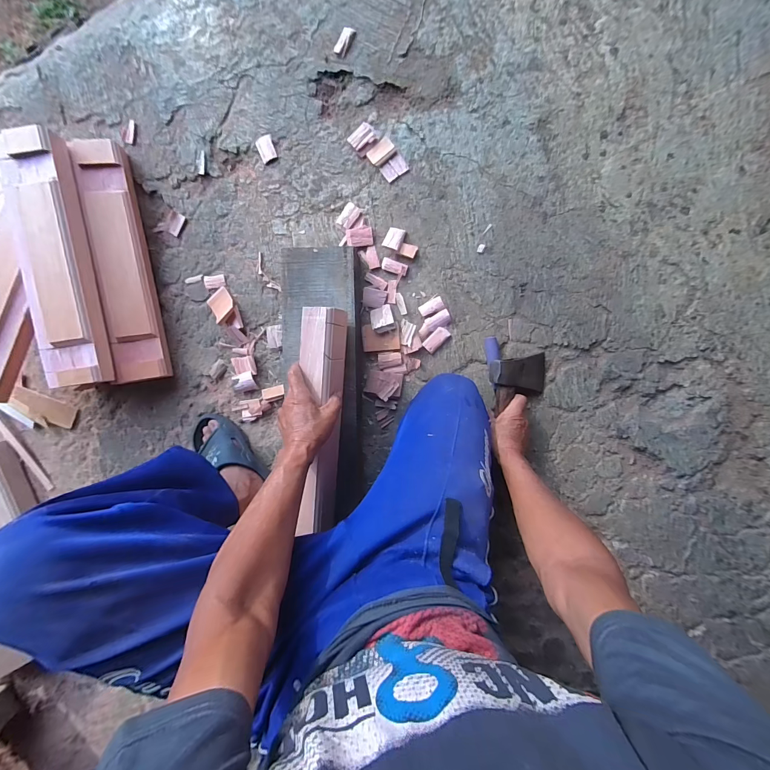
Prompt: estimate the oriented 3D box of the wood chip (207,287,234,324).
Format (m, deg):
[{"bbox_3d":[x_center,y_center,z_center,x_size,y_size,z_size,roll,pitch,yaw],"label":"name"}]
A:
[{"bbox_3d":[-0.359,-0.176,0.751,0.057,0.013,0.075,-38,69,14],"label":"wood chip"}]

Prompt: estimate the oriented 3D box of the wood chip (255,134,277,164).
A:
[{"bbox_3d":[-0.249,-0.498,0.719,0.033,0.011,0.045,-21,92,9],"label":"wood chip"}]

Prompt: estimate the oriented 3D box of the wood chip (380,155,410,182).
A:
[{"bbox_3d":[0.020,-0.438,0.693,0.048,0.007,0.035,-35,90,10],"label":"wood chip"}]

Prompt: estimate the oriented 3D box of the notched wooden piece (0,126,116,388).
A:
[{"bbox_3d":[-0.663,-0.242,0.689,0.122,0.057,0.488,-8,94,9],"label":"notched wooden piece"}]

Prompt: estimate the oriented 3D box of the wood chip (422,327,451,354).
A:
[{"bbox_3d":[0.106,-0.093,0.707,0.030,0.012,0.057,43,99,2],"label":"wood chip"}]

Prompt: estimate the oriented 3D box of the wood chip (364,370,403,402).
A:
[{"bbox_3d":[-0.004,0.000,0.724,0.077,0.026,0.055,8,96,7],"label":"wood chip"}]

